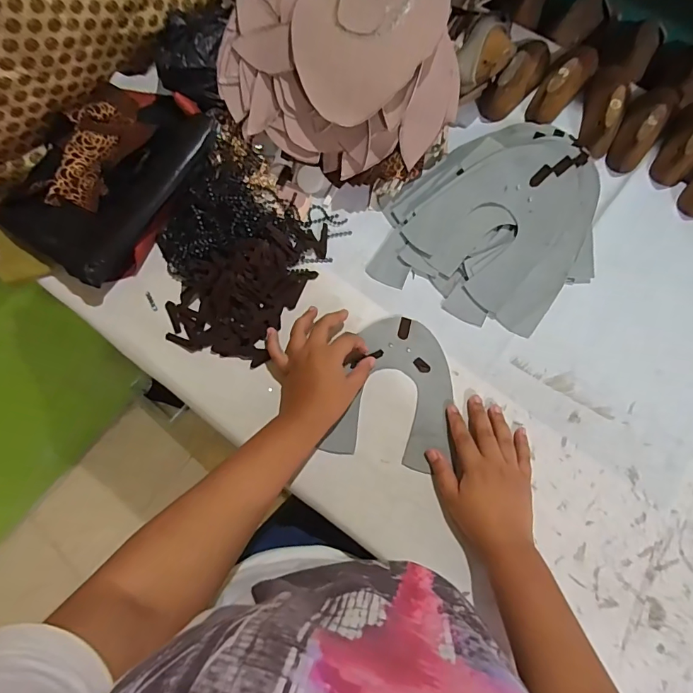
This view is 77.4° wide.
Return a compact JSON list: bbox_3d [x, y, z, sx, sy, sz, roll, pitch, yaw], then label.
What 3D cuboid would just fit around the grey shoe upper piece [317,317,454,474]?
[{"bbox_3d":[0.058,0.047,0.481,0.127,0.010,0.162,11,75,5],"label":"grey shoe upper piece"}]

